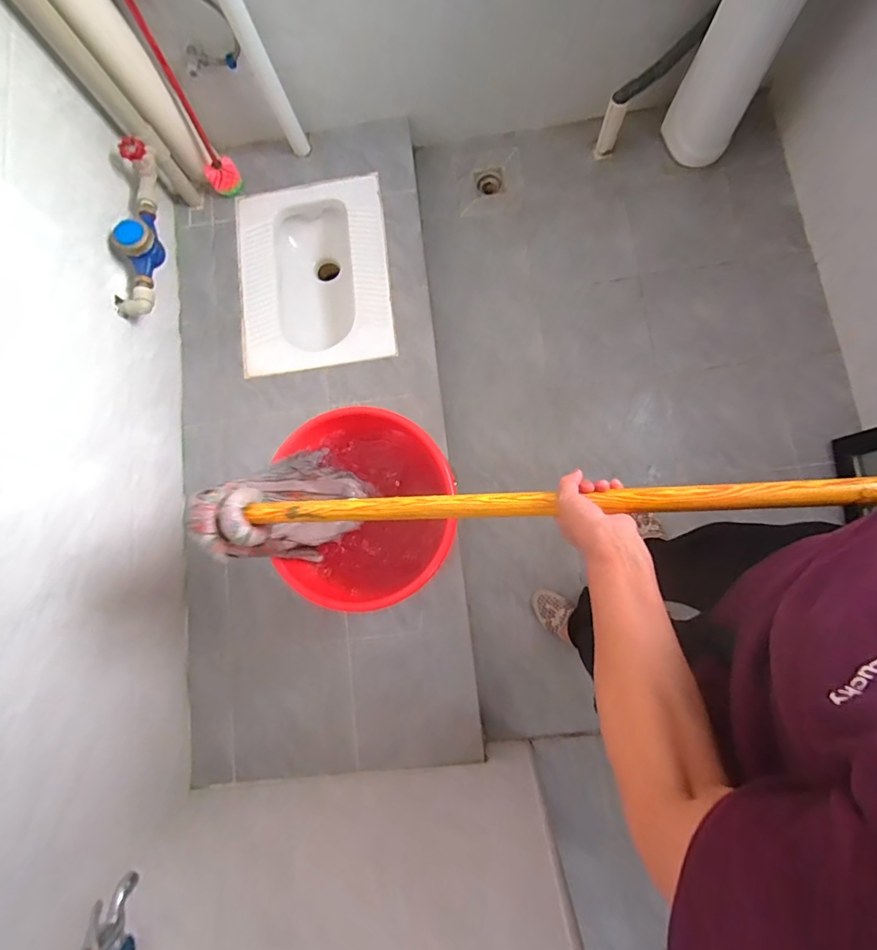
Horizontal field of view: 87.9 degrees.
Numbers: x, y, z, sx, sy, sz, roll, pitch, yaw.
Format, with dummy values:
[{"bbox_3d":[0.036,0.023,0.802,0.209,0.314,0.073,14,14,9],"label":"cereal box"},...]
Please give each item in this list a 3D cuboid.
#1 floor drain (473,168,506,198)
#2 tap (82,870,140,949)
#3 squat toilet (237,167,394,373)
[{"bbox_3d":[0.164,-0.929,1.446,0.093,0.021,0.102,-3,81,4],"label":"floor drain"},{"bbox_3d":[-0.440,0.612,0.617,0.032,0.075,0.084,-10,81,3],"label":"tap"},{"bbox_3d":[-0.347,-0.561,1.373,0.429,0.207,0.578,-8,81,3],"label":"squat toilet"}]

